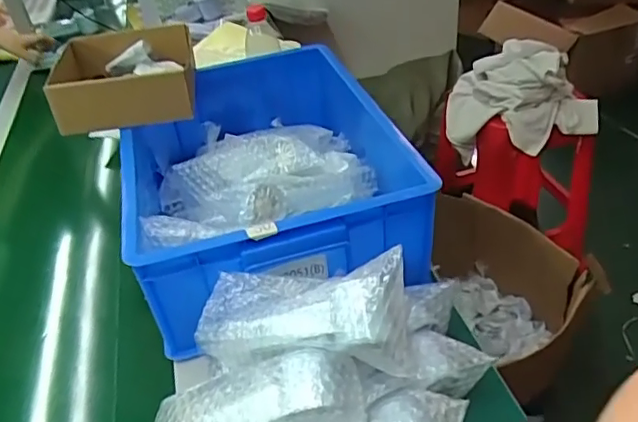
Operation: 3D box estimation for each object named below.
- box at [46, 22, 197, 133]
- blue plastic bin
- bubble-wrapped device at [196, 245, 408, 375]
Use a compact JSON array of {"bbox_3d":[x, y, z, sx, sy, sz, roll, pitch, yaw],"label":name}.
[{"bbox_3d":[-0.280,-0.198,0.844,0.184,0.070,0.206,-9,40,-7],"label":"box"},{"bbox_3d":[-0.080,-0.067,0.812,0.345,0.153,0.464,-13,40,-11],"label":"blue plastic bin"},{"bbox_3d":[-0.018,0.099,0.556,0.215,0.060,0.097,-7,62,27],"label":"bubble-wrapped device"}]

